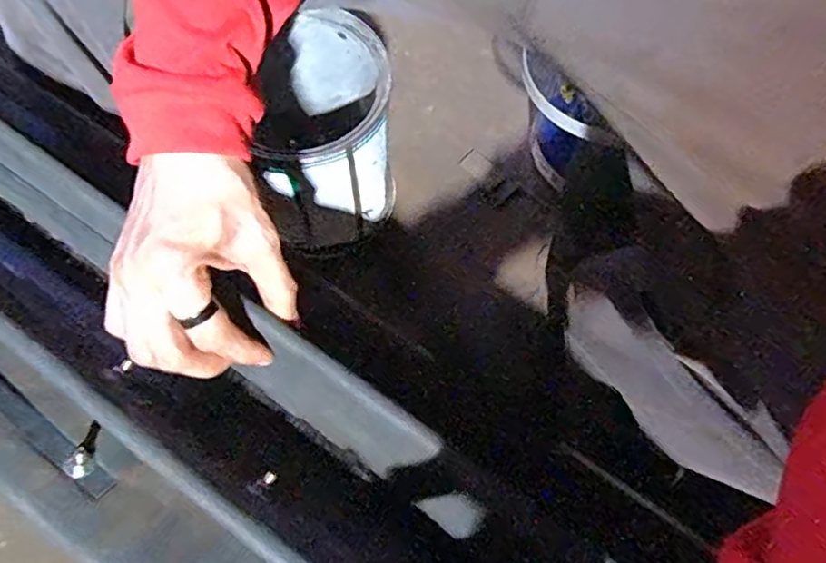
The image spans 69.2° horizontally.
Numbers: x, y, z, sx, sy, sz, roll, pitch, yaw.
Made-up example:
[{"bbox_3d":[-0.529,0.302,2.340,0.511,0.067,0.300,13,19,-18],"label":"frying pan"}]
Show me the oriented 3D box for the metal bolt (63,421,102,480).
[{"bbox_3d":[-0.195,0.098,0.354,0.014,0.011,0.037,-6,36,-2],"label":"metal bolt"}]

